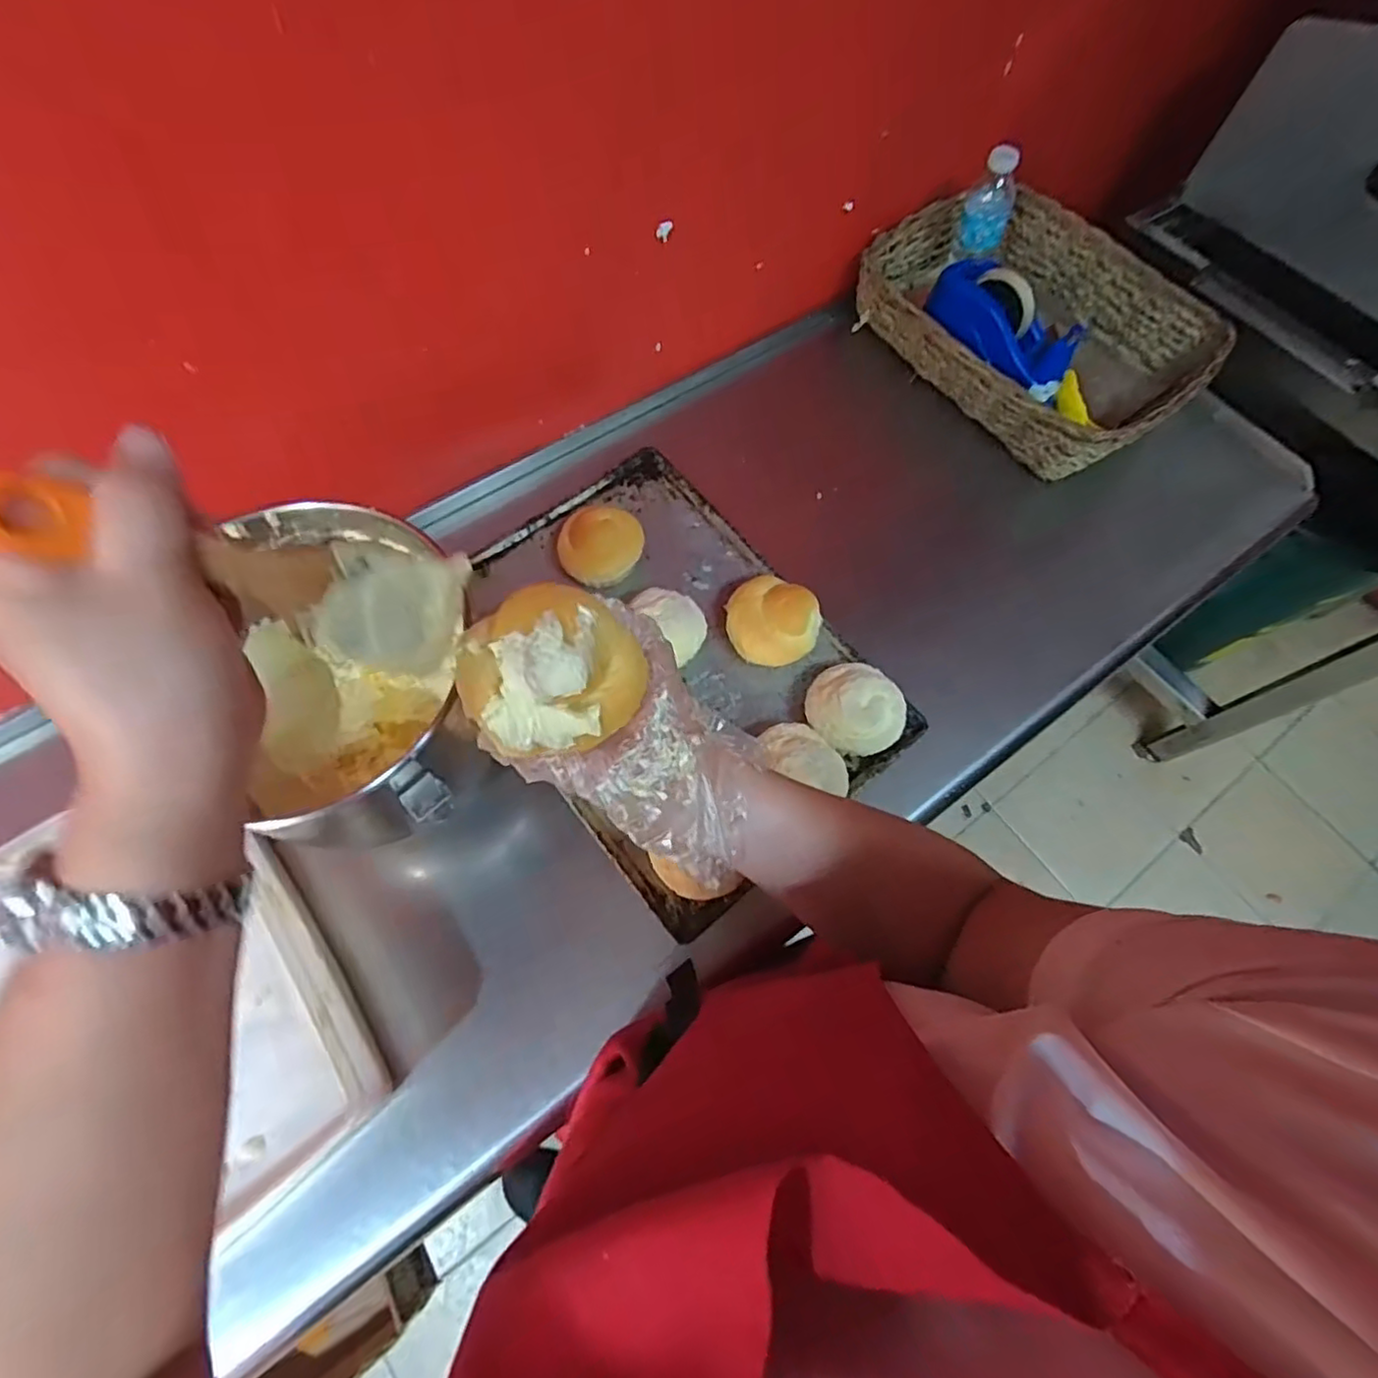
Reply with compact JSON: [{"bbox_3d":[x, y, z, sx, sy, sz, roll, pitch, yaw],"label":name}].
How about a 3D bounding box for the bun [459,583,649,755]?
[{"bbox_3d":[-0.071,-0.011,0.338,0.090,0.047,0.073,-22,69,-10],"label":"bun"}]

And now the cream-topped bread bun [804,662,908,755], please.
[{"bbox_3d":[0.159,0.021,0.631,0.079,0.058,0.090,-30,71,-13],"label":"cream-topped bread bun"}]

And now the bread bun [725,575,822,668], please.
[{"bbox_3d":[0.084,-0.067,0.672,0.094,0.051,0.087,0,67,-1],"label":"bread bun"}]

